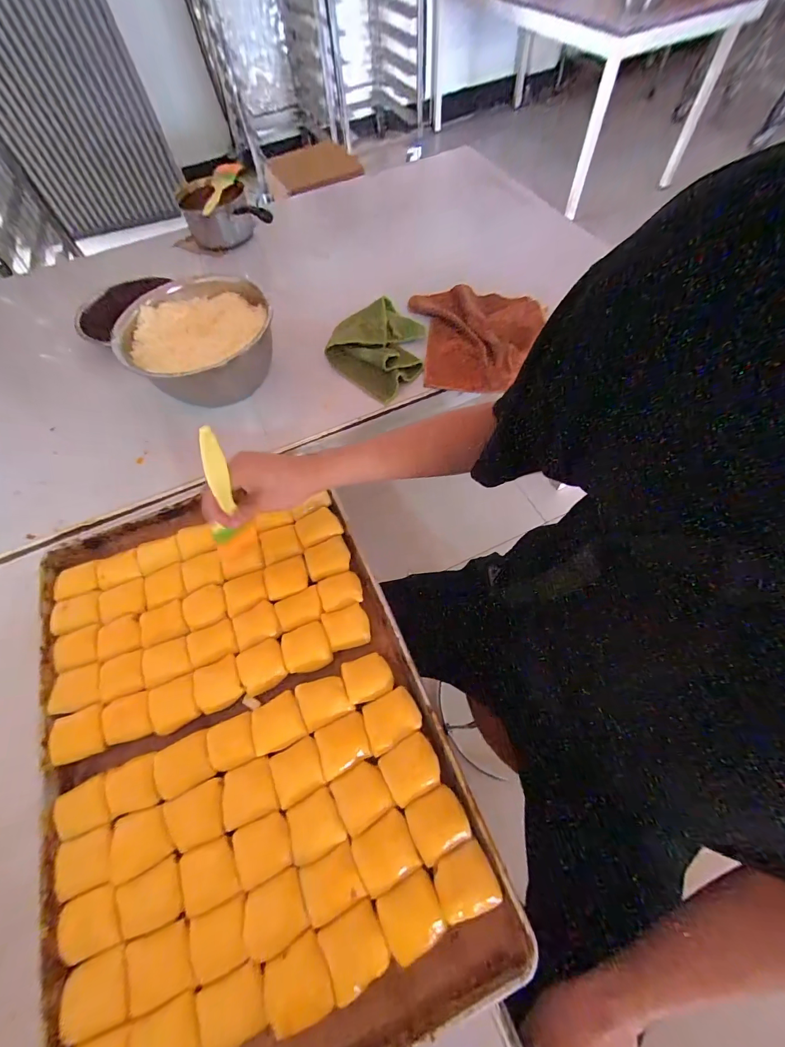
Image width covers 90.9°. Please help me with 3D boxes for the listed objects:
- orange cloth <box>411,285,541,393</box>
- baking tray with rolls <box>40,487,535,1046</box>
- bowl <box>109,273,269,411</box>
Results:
[{"bbox_3d":[0.156,-0.347,0.707,0.215,0.046,0.229,-8,62,0],"label":"orange cloth"},{"bbox_3d":[-0.175,0.209,0.429,0.392,0.032,0.585,-23,64,-8],"label":"baking tray with rolls"},{"bbox_3d":[-0.322,-0.307,0.670,0.242,0.101,0.235,-2,62,3],"label":"bowl"}]

